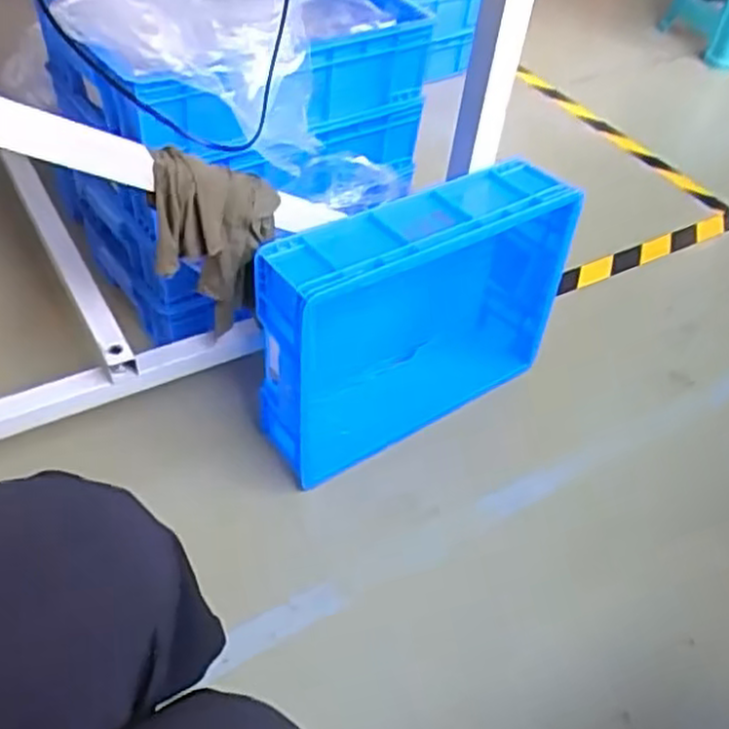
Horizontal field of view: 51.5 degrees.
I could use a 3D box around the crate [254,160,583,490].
[{"bbox_3d":[0.059,-0.063,0.940,0.395,0.299,0.139,-24,54,-27],"label":"crate"}]

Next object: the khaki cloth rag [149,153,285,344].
[{"bbox_3d":[-0.156,-0.122,0.799,0.125,0.220,0.057,-31,57,-32],"label":"khaki cloth rag"}]

